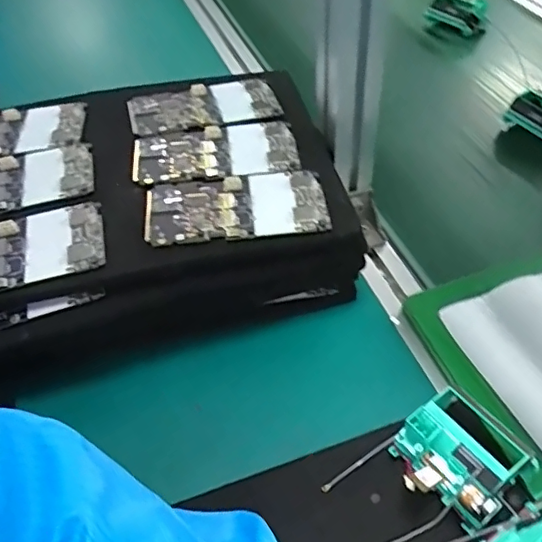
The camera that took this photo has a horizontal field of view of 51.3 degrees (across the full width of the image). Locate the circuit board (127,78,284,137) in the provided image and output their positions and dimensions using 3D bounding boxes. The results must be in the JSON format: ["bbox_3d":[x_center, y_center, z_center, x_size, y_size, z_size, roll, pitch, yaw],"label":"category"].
[{"bbox_3d":[-0.060,-0.149,0.503,0.129,0.010,0.068,-17,49,-11],"label":"circuit board"}]

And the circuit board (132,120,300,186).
[{"bbox_3d":[-0.045,-0.098,0.456,0.129,0.006,0.072,-11,48,-6],"label":"circuit board"}]

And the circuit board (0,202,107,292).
[{"bbox_3d":[-0.185,-0.015,0.393,0.133,0.007,0.063,-13,48,-7],"label":"circuit board"}]

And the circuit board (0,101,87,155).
[{"bbox_3d":[-0.225,-0.120,0.487,0.123,0.008,0.065,-10,48,-4],"label":"circuit board"}]

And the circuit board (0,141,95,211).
[{"bbox_3d":[-0.206,-0.070,0.441,0.129,0.007,0.065,-16,49,-10],"label":"circuit board"}]

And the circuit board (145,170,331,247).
[{"bbox_3d":[-0.026,-0.048,0.414,0.128,0.005,0.065,-6,50,-4],"label":"circuit board"}]

